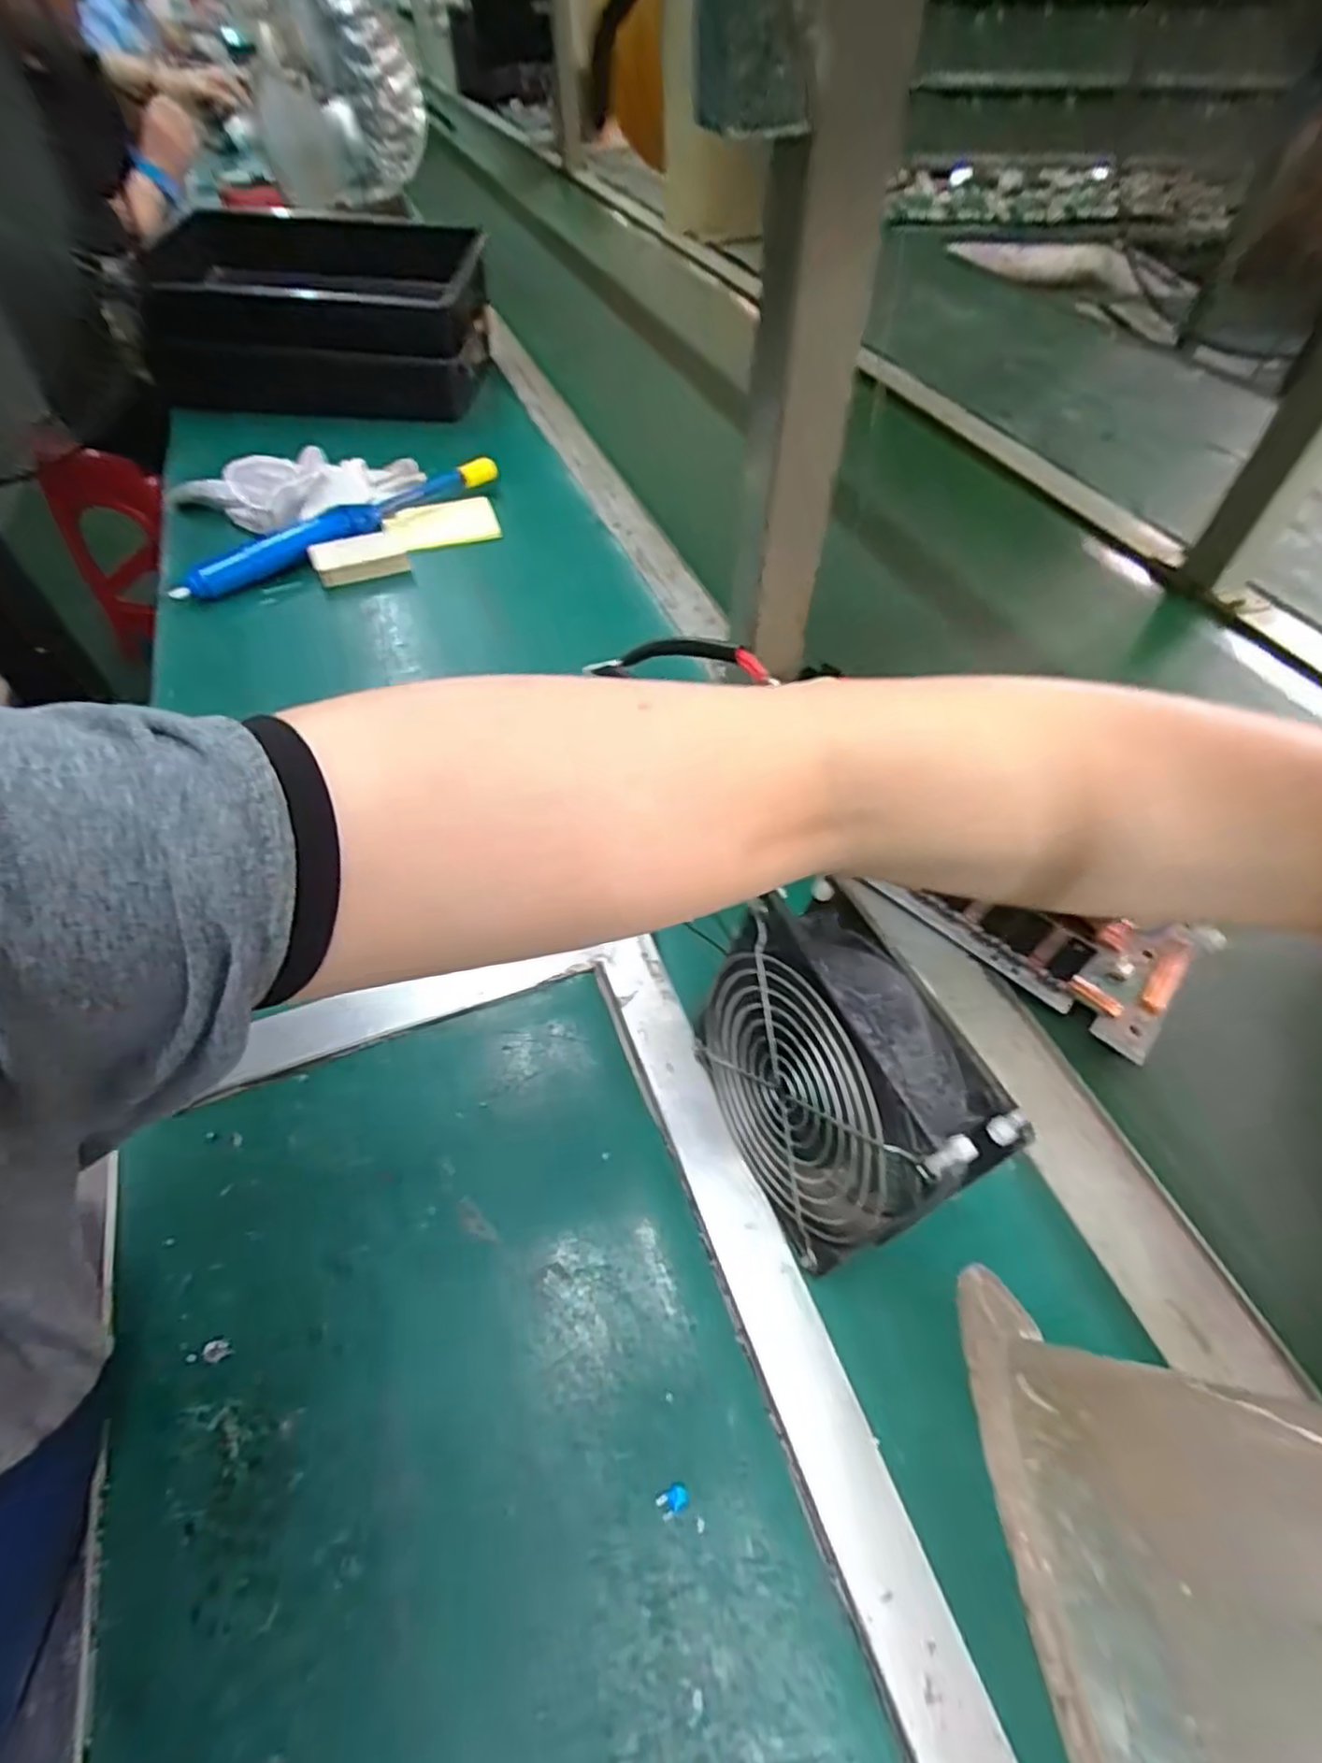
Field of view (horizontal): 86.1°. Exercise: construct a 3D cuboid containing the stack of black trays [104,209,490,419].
[{"bbox_3d":[-0.383,-0.647,0.812,0.352,0.140,0.263,8,53,5],"label":"stack of black trays"}]

